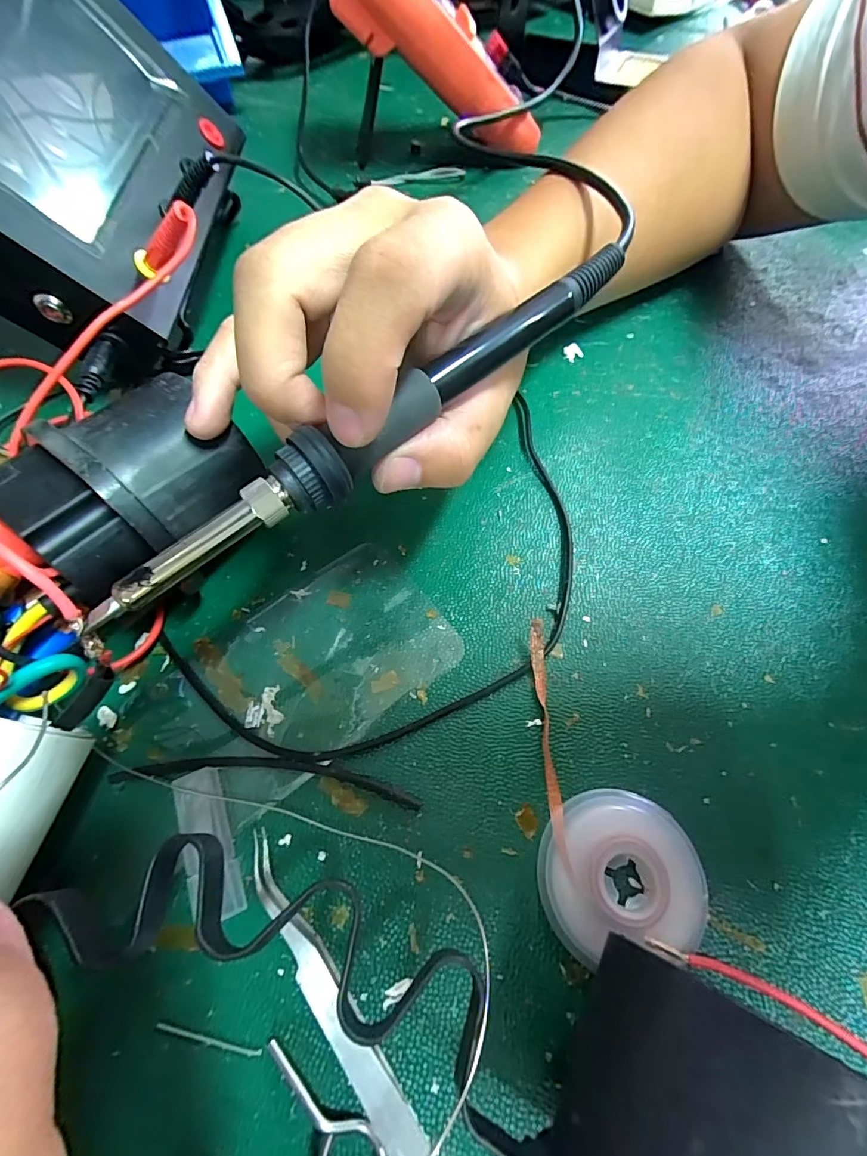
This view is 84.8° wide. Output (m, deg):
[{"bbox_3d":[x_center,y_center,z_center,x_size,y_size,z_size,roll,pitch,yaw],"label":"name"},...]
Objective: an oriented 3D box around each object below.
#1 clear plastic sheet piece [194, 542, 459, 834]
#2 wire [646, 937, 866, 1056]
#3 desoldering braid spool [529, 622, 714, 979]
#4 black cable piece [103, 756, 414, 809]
[{"bbox_3d":[-0.046,0.032,0.190,0.100,0.004,0.069,-35,67,-16],"label":"clear plastic sheet piece"},{"bbox_3d":[0.126,0.140,0.129,0.139,0.009,0.015,32,67,16],"label":"wire"},{"bbox_3d":[0.063,0.069,0.167,0.051,0.010,0.101,2,62,2],"label":"desoldering braid spool"},{"bbox_3d":[-0.060,0.070,0.170,0.109,0.004,0.012,4,62,3],"label":"black cable piece"}]

